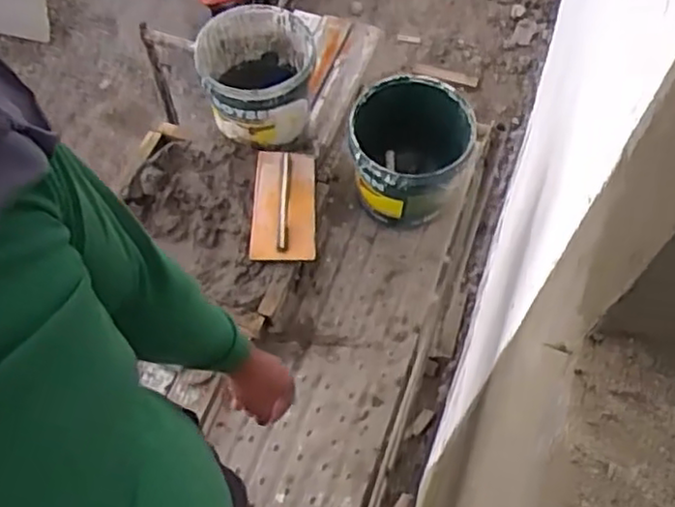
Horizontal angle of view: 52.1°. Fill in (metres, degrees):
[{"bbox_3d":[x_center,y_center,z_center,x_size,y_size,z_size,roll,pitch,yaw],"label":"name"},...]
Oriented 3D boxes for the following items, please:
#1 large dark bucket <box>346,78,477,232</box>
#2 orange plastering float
[{"bbox_3d":[0.183,-0.239,1.829,0.292,0.343,0.285,0,61,0],"label":"large dark bucket"},{"bbox_3d":[-0.136,-0.128,1.777,0.157,0.039,0.333,0,61,0],"label":"orange plastering float"}]

